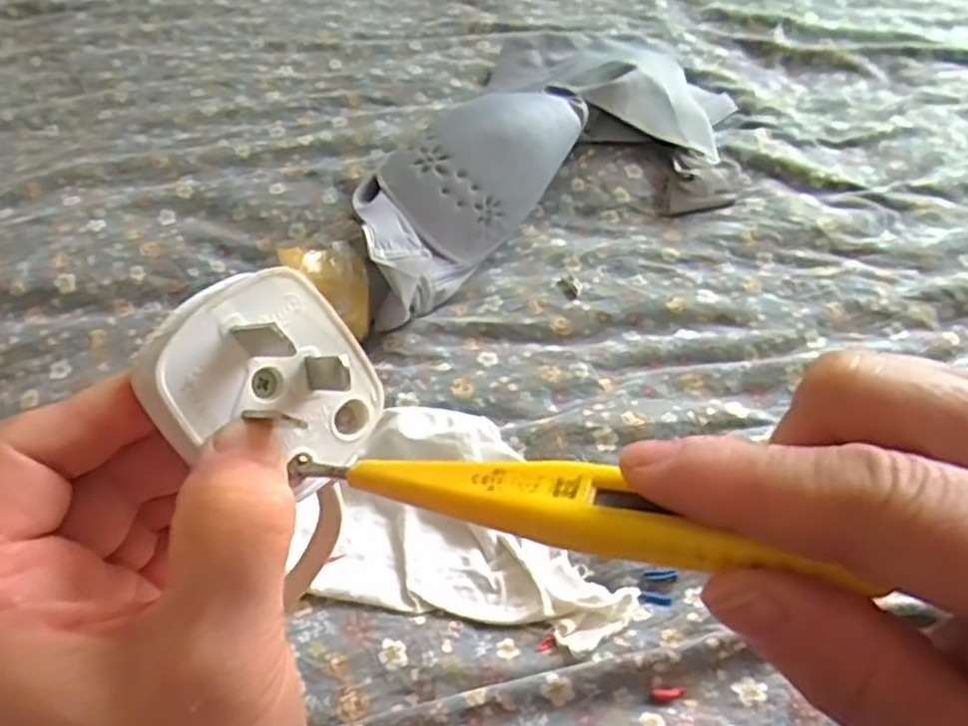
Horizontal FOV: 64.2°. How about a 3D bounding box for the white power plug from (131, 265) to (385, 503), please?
[{"bbox_3d":[-0.057,0.004,0.191,0.030,0.055,0.045,-1,40,49],"label":"white power plug"}]

